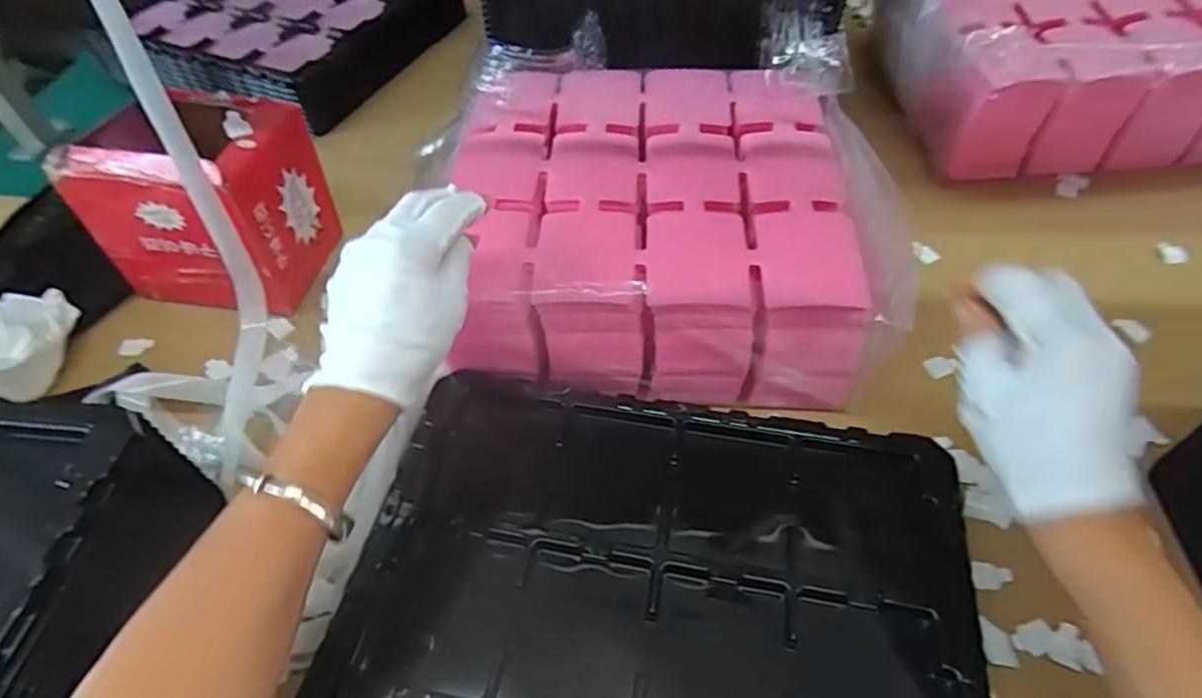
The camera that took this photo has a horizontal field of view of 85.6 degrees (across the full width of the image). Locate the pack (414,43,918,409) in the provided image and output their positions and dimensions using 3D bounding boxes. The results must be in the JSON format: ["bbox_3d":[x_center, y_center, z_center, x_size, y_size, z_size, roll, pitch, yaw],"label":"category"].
[{"bbox_3d":[0.051,-0.108,0.558,0.340,0.117,0.287,0,51,2],"label":"pack"}]

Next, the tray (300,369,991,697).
[{"bbox_3d":[0.027,0.182,0.385,0.370,0.052,0.329,8,52,8],"label":"tray"}]

